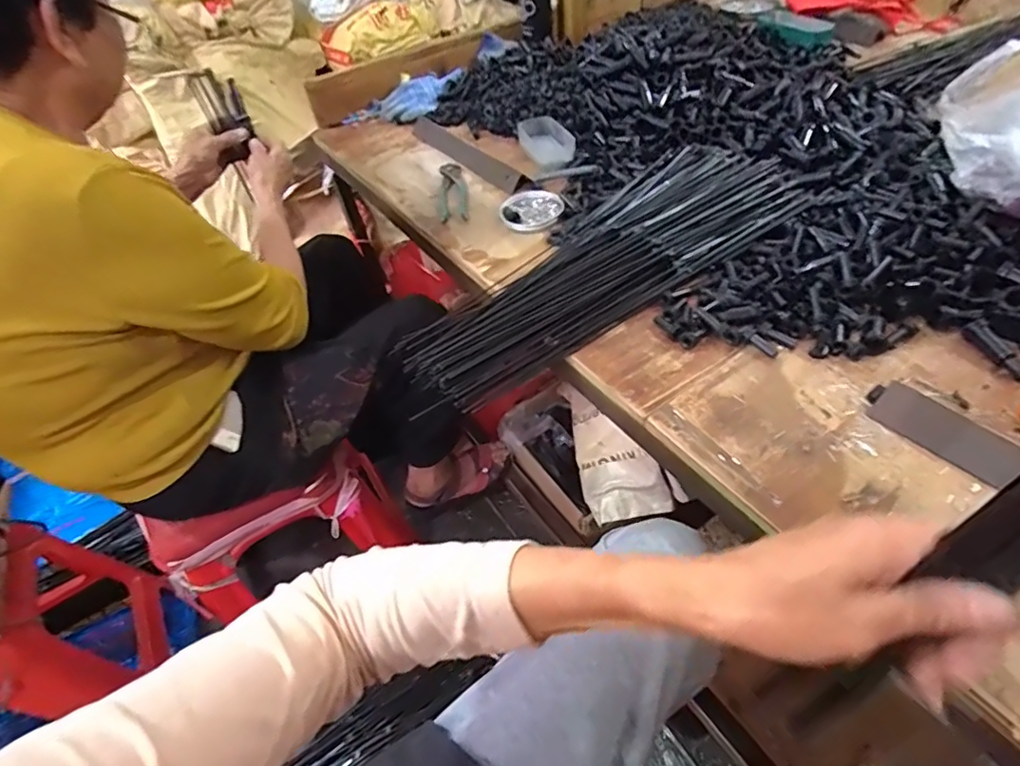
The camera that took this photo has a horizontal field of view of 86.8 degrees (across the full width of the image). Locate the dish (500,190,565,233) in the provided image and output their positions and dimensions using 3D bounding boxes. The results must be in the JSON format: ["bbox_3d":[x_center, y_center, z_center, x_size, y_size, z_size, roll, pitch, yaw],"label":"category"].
[{"bbox_3d":[0.033,-0.251,0.785,0.088,0.016,0.088,-3,49,4],"label":"dish"}]

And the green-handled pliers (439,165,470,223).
[{"bbox_3d":[-0.089,-0.302,0.841,0.040,0.011,0.168,-7,49,0],"label":"green-handled pliers"}]

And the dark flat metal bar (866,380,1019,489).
[{"bbox_3d":[0.412,0.072,0.437,0.218,0.012,0.040,41,101,37],"label":"dark flat metal bar"}]

